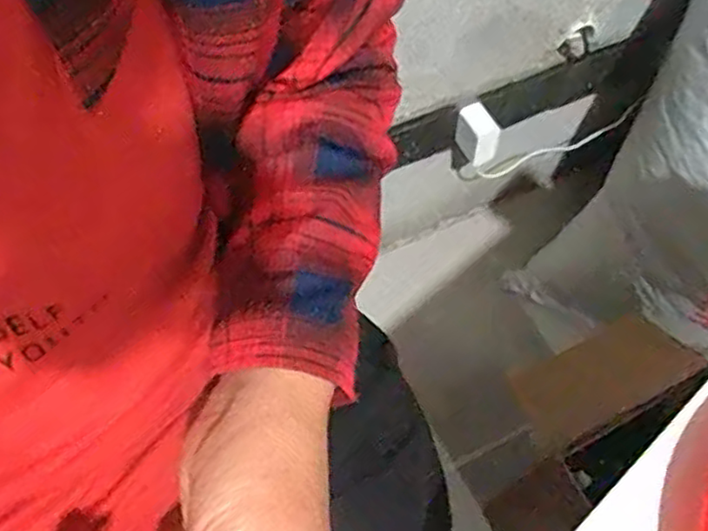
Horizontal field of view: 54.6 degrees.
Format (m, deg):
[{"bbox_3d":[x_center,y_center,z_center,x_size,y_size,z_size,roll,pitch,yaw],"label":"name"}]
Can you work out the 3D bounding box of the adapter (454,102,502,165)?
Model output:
[{"bbox_3d":[0.138,-0.147,0.773,0.031,0.053,0.046,-30,66,-17],"label":"adapter"}]

